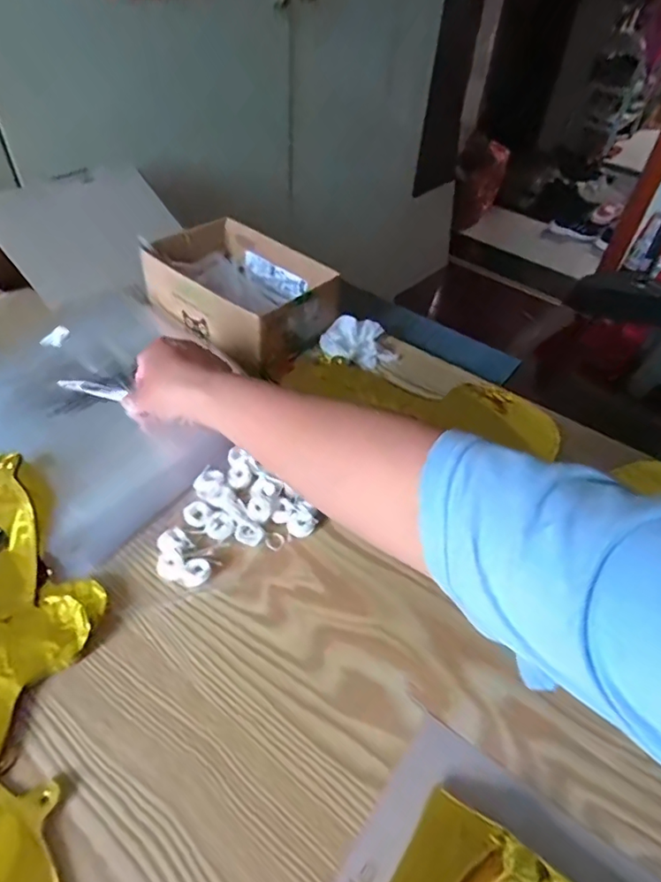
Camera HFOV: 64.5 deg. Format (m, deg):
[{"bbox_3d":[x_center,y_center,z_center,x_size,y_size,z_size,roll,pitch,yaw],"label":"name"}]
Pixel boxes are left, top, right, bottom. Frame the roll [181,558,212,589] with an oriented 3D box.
[{"bbox_3d":[-0.095,0.093,0.373,0.019,0.006,0.020,2,48,-2],"label":"roll"}]

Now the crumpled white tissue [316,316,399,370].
[{"bbox_3d":[0.030,-0.107,0.556,0.078,0.023,0.054,-1,48,-5],"label":"crumpled white tissue"}]

